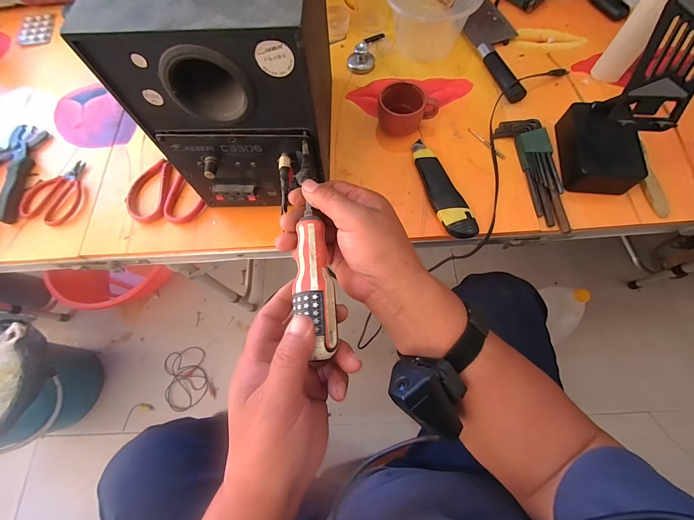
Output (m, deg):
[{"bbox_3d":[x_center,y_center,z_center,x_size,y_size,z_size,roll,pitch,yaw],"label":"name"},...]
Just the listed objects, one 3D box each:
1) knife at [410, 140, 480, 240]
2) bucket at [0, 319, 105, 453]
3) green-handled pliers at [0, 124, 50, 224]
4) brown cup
[{"bbox_3d":[0.124,-0.100,0.394,0.040,0.022,0.160,-17,71,-4],"label":"knife"},{"bbox_3d":[-0.819,0.315,0.726,0.279,0.272,0.281,-1,70,3],"label":"bucket"},{"bbox_3d":[-0.524,-0.137,0.434,0.135,0.013,0.159,7,71,4],"label":"green-handled pliers"},{"bbox_3d":[0.084,-0.216,0.420,0.078,0.046,0.052,-7,71,-1],"label":"brown cup"}]

